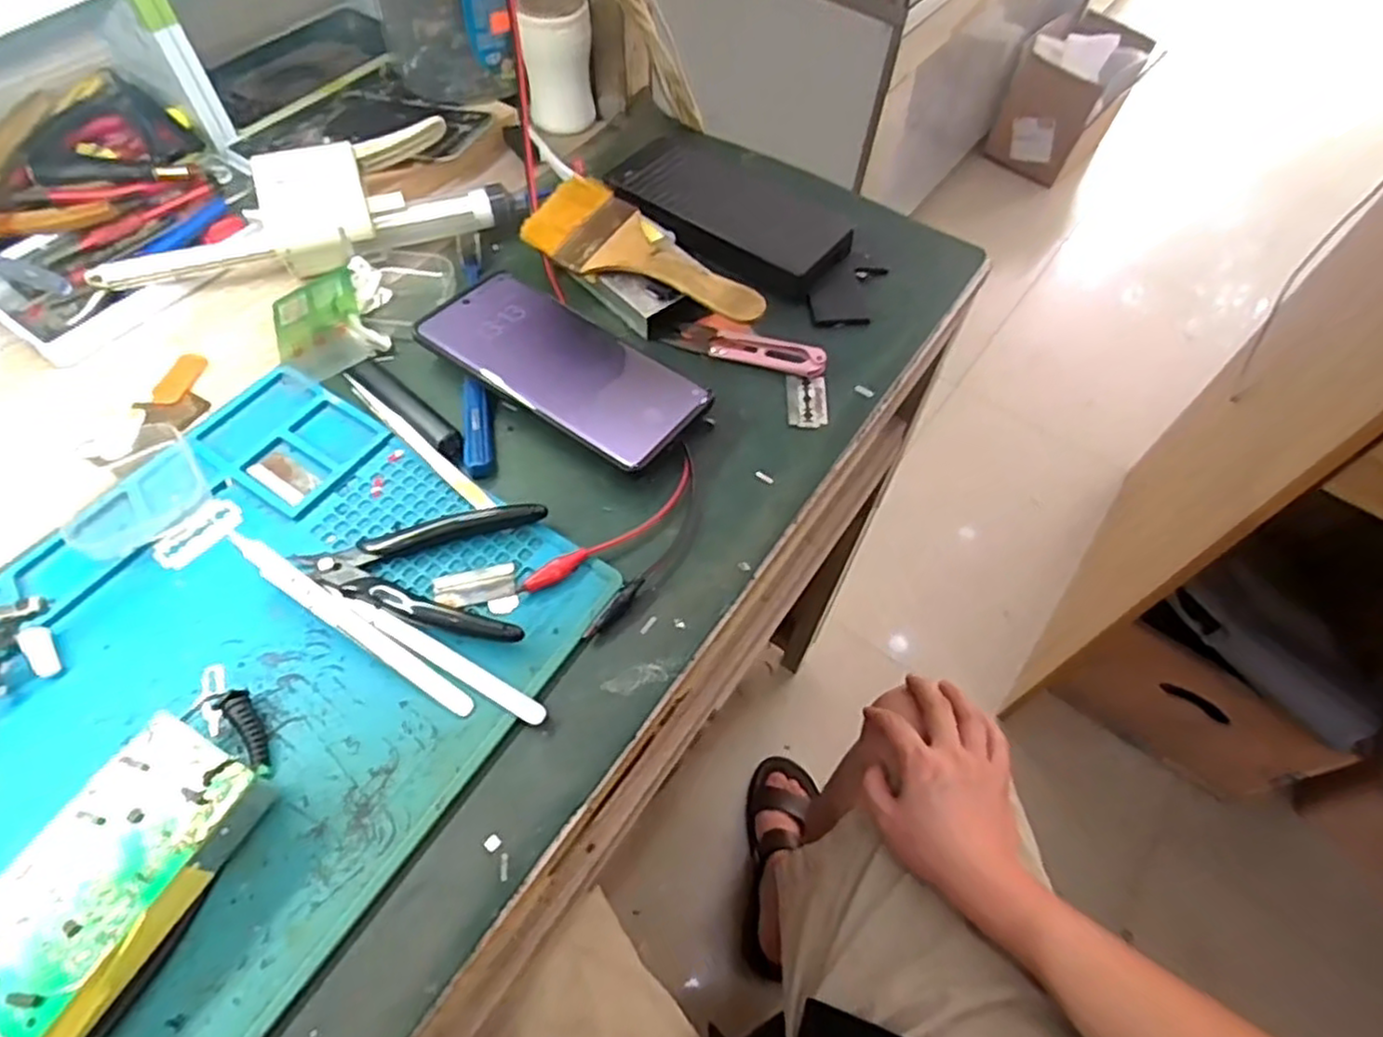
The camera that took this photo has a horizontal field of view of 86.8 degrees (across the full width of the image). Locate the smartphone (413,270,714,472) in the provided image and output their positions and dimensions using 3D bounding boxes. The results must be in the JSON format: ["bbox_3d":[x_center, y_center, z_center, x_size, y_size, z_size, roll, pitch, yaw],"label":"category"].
[{"bbox_3d":[-0.073,-0.088,0.416,0.162,0.013,0.076,35,64,15],"label":"smartphone"}]

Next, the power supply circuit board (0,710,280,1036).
[{"bbox_3d":[-0.221,0.145,0.268,0.058,0.028,0.131,24,60,12],"label":"power supply circuit board"}]

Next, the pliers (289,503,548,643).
[{"bbox_3d":[-0.133,0.020,0.361,0.112,0.011,0.076,6,58,1],"label":"pliers"}]

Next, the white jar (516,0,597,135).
[{"bbox_3d":[-0.101,-0.346,0.553,0.050,0.086,0.052,-8,59,-7],"label":"white jar"}]

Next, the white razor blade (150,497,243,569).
[{"bbox_3d":[-0.251,0.007,0.374,0.042,0.004,0.022,-38,74,-17],"label":"white razor blade"}]

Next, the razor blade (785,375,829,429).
[{"bbox_3d":[0.068,-0.069,0.433,0.023,0.004,0.040,-2,57,4],"label":"razor blade"}]

